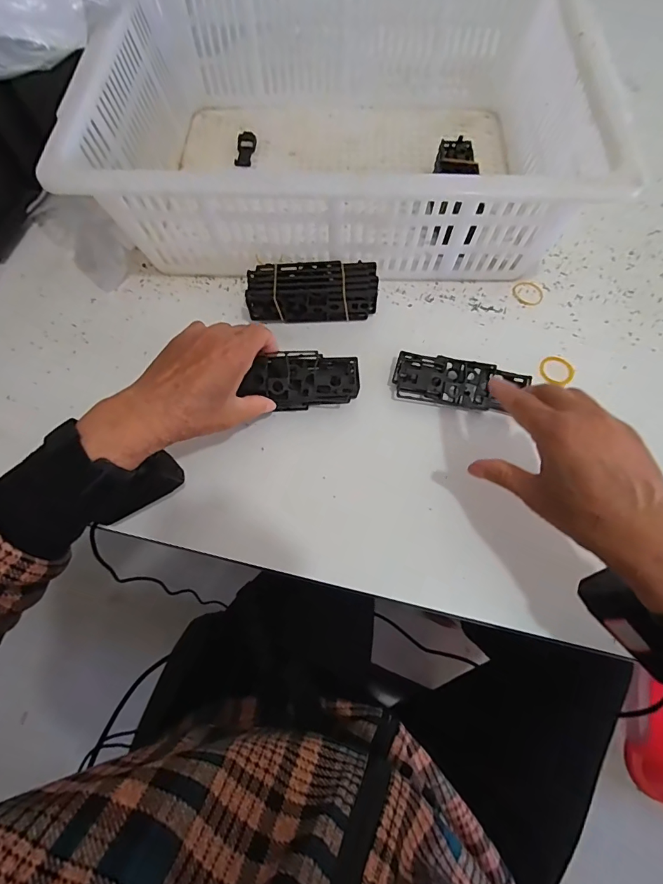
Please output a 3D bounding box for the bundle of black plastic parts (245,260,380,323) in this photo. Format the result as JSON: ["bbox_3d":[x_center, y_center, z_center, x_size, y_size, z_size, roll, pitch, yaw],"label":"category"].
[{"bbox_3d":[-0.019,-0.152,0.442,0.131,0.044,0.046,-3,67,0],"label":"bundle of black plastic parts"}]

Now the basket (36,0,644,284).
[{"bbox_3d":[0.009,-0.347,0.467,0.482,0.122,0.362,2,67,2],"label":"basket"}]

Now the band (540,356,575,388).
[{"bbox_3d":[0.223,-0.070,0.424,0.032,0.005,0.032,20,69,9],"label":"band"}]

